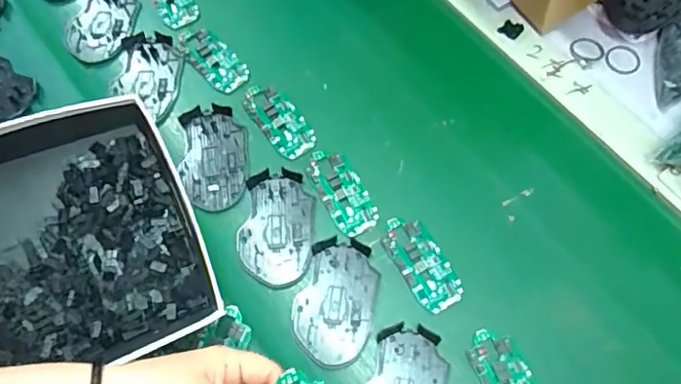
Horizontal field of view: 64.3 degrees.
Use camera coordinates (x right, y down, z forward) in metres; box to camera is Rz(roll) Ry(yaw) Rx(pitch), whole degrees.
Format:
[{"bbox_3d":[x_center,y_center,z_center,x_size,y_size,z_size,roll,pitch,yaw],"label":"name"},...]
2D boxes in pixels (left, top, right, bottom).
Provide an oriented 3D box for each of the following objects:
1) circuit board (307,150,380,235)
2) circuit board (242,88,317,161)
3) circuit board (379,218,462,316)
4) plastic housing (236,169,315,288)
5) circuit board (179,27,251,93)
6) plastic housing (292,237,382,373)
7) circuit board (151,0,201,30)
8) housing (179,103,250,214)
[{"bbox_3d":[0.001,-0.002,0.558,0.044,0.007,0.098,-27,70,-9],"label":"circuit board"},{"bbox_3d":[-0.069,-0.081,0.593,0.043,0.006,0.099,-36,72,-12],"label":"circuit board"},{"bbox_3d":[0.078,0.068,0.526,0.044,0.004,0.097,-30,71,-10],"label":"circuit board"},{"bbox_3d":[-0.064,0.035,0.549,0.071,0.007,0.118,3,69,3],"label":"plastic housing"},{"bbox_3d":[-0.149,-0.155,0.628,0.100,0.006,0.044,40,75,15],"label":"circuit board"},{"bbox_3d":[-0.004,0.105,0.518,0.073,0.004,0.116,12,69,6],"label":"plastic housing"},{"bbox_3d":[-0.210,-0.241,0.667,0.044,0.011,0.098,-30,71,-10],"label":"circuit board"},{"bbox_3d":[-0.136,-0.038,0.580,0.069,0.009,0.118,-5,69,0],"label":"housing"}]

